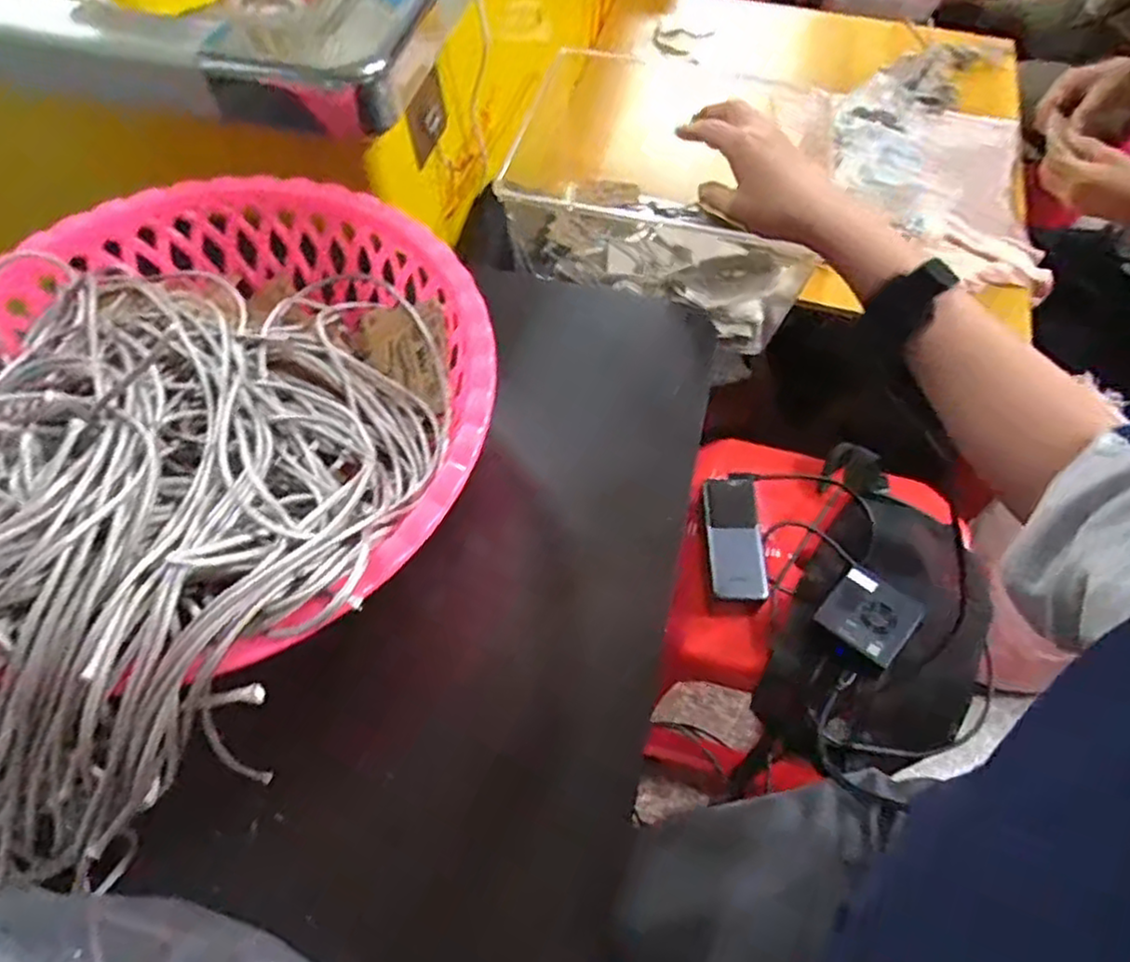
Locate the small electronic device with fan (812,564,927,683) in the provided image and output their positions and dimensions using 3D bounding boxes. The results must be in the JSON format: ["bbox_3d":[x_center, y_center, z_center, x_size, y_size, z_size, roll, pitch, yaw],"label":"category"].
[{"bbox_3d":[0.275,0.132,0.657,0.068,0.066,0.080,39,67,19],"label":"small electronic device with fan"}]

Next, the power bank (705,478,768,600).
[{"bbox_3d":[0.167,0.051,0.682,0.051,0.016,0.128,0,61,-1],"label":"power bank"}]

